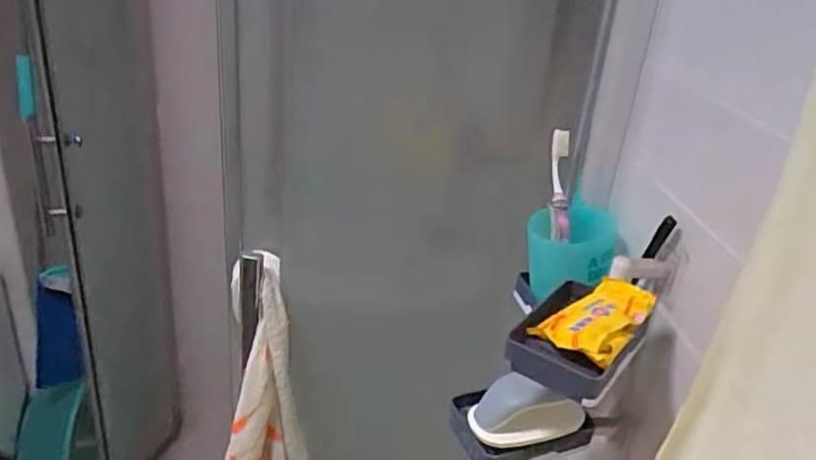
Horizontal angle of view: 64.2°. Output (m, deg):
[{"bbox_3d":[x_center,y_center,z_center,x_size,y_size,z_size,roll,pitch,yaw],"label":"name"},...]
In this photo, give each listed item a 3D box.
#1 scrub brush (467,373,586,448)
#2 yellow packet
[{"bbox_3d":[0.116,0.167,0.613,0.111,0.055,0.049,3,26,-6],"label":"scrub brush"},{"bbox_3d":[0.164,0.076,0.566,0.073,0.030,0.102,25,32,34],"label":"yellow packet"}]

